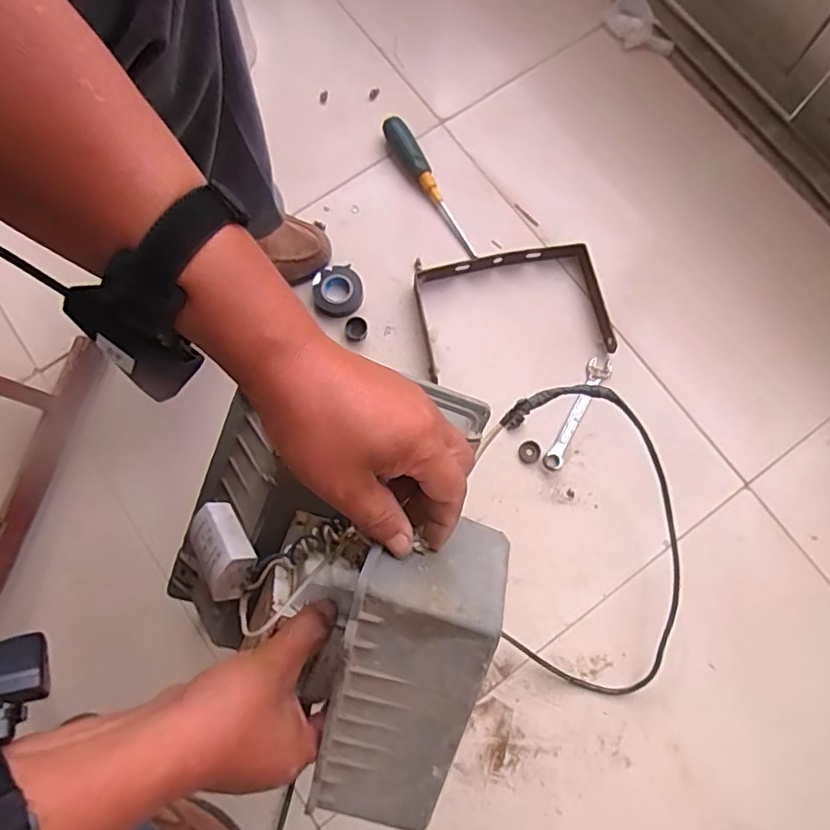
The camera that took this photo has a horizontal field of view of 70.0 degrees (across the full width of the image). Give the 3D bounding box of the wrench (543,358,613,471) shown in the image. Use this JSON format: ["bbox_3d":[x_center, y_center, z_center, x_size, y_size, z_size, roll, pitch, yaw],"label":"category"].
[{"bbox_3d":[0.193,-0.003,0.702,0.028,0.008,0.151,28,79,8],"label":"wrench"}]

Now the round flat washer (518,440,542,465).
[{"bbox_3d":[0.134,0.044,0.696,0.025,0.004,0.027,0,77,1],"label":"round flat washer"}]

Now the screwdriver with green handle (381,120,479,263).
[{"bbox_3d":[0.024,-0.296,0.760,0.029,0.029,0.217,-33,78,-6],"label":"screwdriver with green handle"}]

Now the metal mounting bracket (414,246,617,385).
[{"bbox_3d":[0.117,-0.130,0.719,0.225,0.026,0.150,-12,77,-1],"label":"metal mounting bracket"}]

